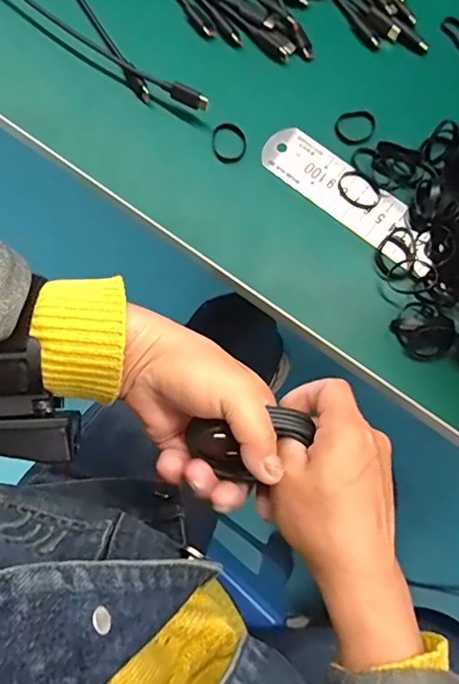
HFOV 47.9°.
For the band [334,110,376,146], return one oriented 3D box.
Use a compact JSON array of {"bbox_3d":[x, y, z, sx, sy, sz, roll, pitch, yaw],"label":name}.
[{"bbox_3d":[0.086,-0.147,0.352,0.025,0.005,0.028,39,78,8],"label":"band"}]

